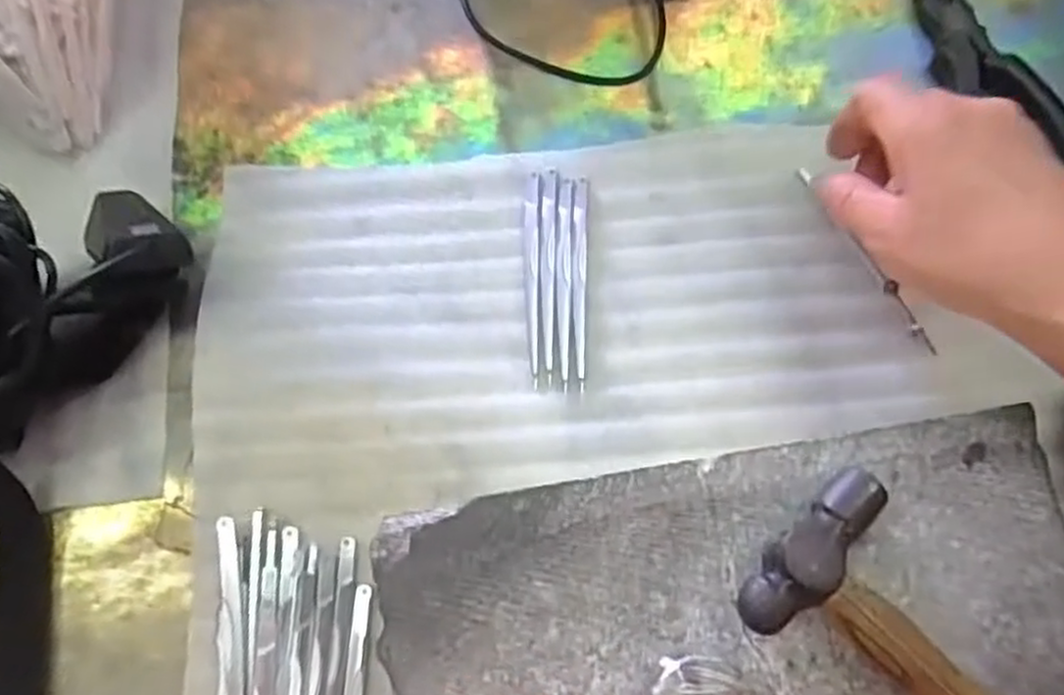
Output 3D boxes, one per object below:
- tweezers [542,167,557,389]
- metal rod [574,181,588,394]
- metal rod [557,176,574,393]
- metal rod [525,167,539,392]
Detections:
[{"bbox_3d":[0.008,-0.036,0.350,0.007,0.004,0.110,1,72,1],"label":"tweezers"},{"bbox_3d":[0.023,-0.033,0.349,0.007,0.004,0.107,1,72,1],"label":"metal rod"},{"bbox_3d":[0.016,-0.033,0.349,0.007,0.004,0.105,1,72,1],"label":"metal rod"},{"bbox_3d":[0.000,-0.035,0.350,0.007,0.004,0.109,0,72,0],"label":"metal rod"}]

